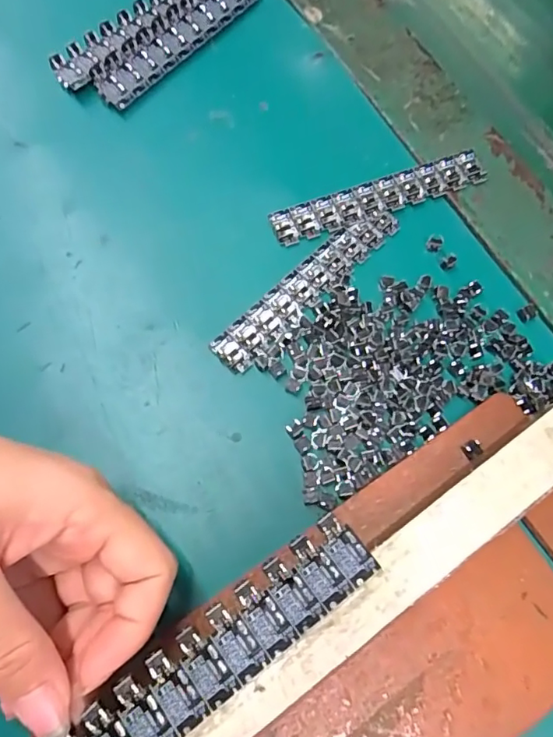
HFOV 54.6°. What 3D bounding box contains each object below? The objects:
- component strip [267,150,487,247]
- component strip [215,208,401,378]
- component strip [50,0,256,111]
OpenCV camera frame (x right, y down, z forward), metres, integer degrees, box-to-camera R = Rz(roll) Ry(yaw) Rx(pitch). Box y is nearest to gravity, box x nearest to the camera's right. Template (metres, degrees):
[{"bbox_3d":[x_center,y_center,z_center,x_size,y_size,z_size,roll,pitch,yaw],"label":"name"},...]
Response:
[{"bbox_3d":[0.050,-0.083,0.260,0.108,0.004,0.019,-20,73,-8],"label":"component strip"},{"bbox_3d":[0.015,-0.038,0.245,0.106,0.004,0.019,-42,78,-14],"label":"component strip"},{"bbox_3d":[-0.062,-0.180,0.283,0.042,0.012,0.113,38,75,10],"label":"component strip"}]

